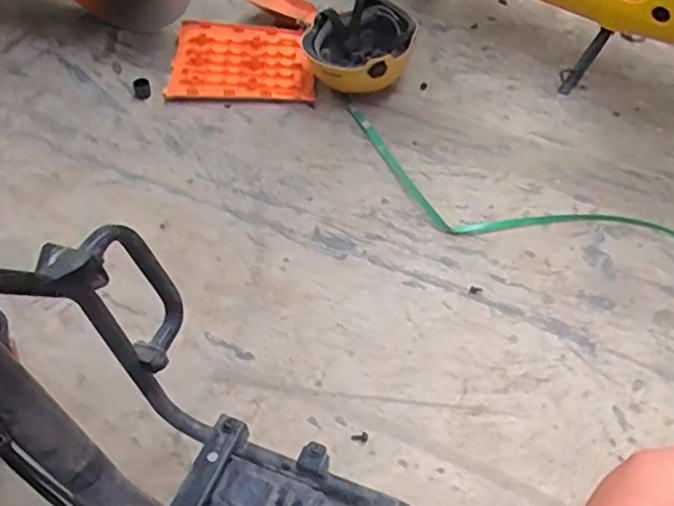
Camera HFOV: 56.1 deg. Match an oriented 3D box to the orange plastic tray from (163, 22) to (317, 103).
[{"bbox_3d":[-0.236,-0.474,1.568,0.345,0.050,0.267,-2,51,-6],"label":"orange plastic tray"}]

